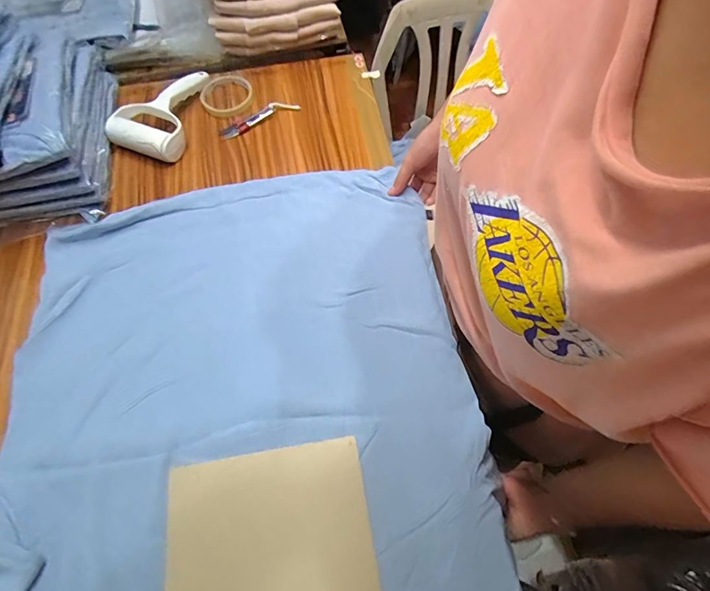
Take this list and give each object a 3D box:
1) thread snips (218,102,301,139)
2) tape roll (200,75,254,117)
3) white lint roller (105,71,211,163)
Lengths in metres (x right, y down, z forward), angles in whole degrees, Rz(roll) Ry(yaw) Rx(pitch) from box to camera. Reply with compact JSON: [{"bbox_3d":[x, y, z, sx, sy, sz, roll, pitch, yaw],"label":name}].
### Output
[{"bbox_3d":[-0.156,-0.289,0.641,0.132,0.013,0.028,-29,67,-12],"label":"thread snips"},{"bbox_3d":[-0.213,-0.337,0.660,0.083,0.013,0.095,-12,64,-4],"label":"tape roll"},{"bbox_3d":[-0.308,-0.300,0.636,0.113,0.046,0.189,7,64,5],"label":"white lint roller"}]

